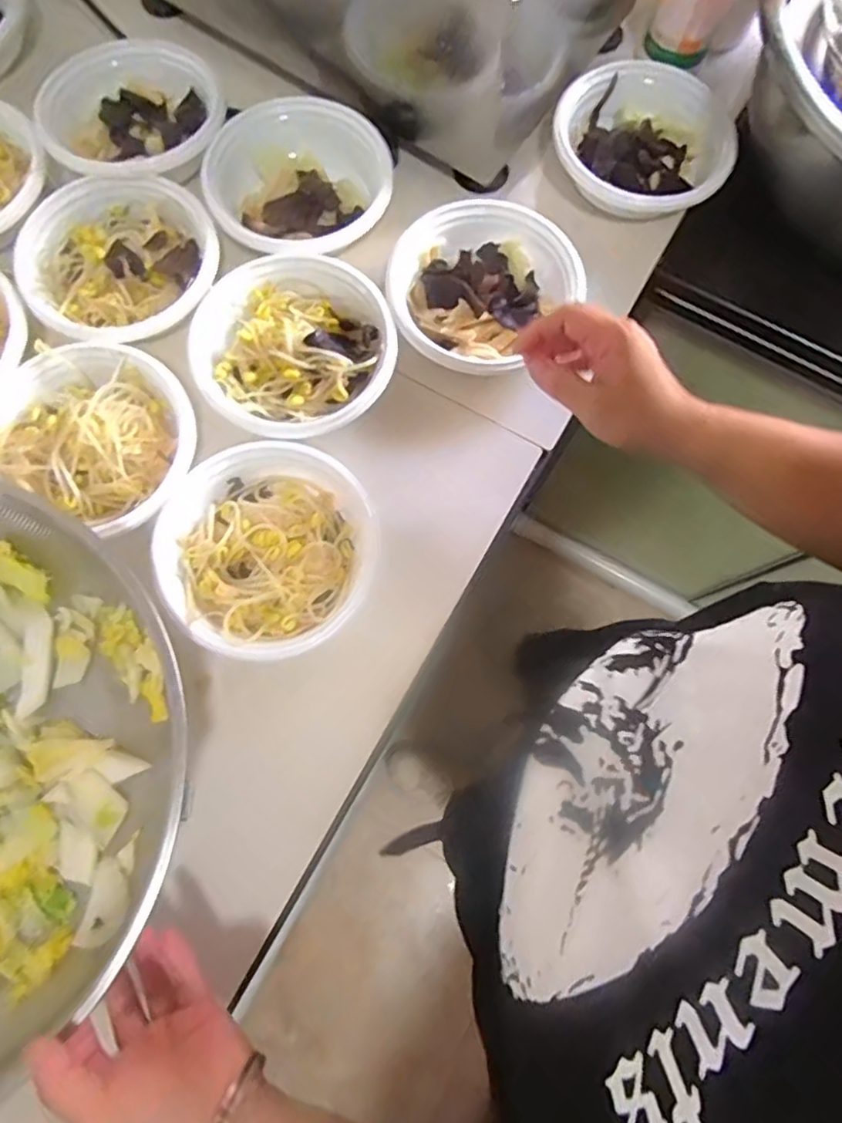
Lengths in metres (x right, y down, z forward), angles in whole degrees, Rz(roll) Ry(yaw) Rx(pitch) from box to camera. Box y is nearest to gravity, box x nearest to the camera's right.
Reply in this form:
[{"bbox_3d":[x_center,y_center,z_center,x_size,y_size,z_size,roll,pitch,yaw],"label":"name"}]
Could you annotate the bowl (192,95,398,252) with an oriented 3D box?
[{"bbox_3d":[-0.104,-0.323,0.527,0.158,0.044,0.144,0,77,-1],"label":"bowl"}]

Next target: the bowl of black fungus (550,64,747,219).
[{"bbox_3d":[0.198,-0.377,0.540,0.152,0.047,0.149,0,77,-1],"label":"bowl of black fungus"}]

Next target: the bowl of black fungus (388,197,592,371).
[{"bbox_3d":[0.042,-0.227,0.502,0.141,0.039,0.151,35,78,7],"label":"bowl of black fungus"}]

